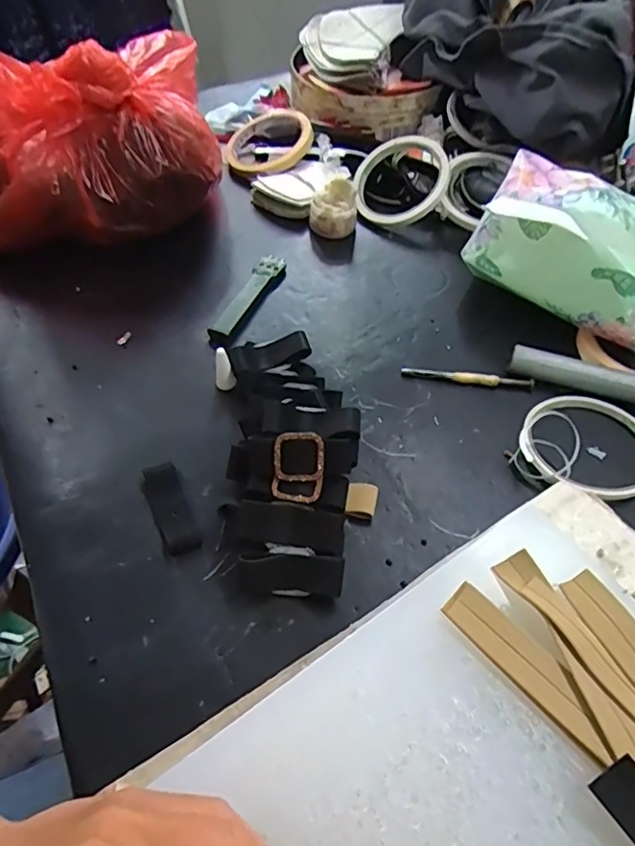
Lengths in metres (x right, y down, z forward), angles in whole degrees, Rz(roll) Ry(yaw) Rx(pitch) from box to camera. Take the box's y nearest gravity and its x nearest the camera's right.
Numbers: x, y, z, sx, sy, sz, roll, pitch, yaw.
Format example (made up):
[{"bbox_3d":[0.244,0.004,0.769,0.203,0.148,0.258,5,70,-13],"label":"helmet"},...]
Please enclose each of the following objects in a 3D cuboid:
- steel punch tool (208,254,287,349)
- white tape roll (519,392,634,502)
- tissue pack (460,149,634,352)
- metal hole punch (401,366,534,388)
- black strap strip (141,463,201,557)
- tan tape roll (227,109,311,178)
[{"bbox_3d":[-0.057,-0.102,0.457,0.019,0.018,0.113,18,55,14],"label":"steel punch tool"},{"bbox_3d":[0.179,0.010,0.362,0.095,0.017,0.084,-16,55,-19],"label":"white tape roll"},{"bbox_3d":[0.193,-0.127,0.416,0.080,0.096,0.154,-38,61,-24],"label":"tissue pack"},{"bbox_3d":[0.109,-0.034,0.406,0.093,0.009,0.007,7,53,6],"label":"metal hole punch"},{"bbox_3d":[-0.091,0.053,0.343,0.022,0.005,0.066,-21,55,-14],"label":"black strap strip"},{"bbox_3d":[-0.052,-0.293,0.579,0.089,0.015,0.094,-8,63,15],"label":"tan tape roll"}]

